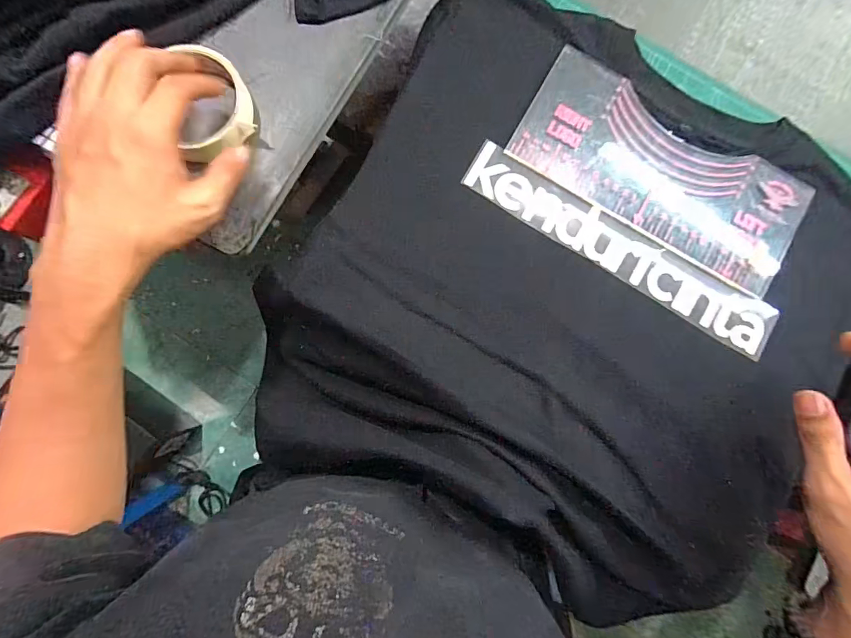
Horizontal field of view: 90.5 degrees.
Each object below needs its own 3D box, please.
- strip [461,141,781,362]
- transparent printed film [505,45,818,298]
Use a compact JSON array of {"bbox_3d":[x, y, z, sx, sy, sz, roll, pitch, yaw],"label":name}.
[{"bbox_3d":[0.169,-0.061,0.365,0.292,0.006,0.047,31,88,0],"label":"strip"},{"bbox_3d":[0.208,-0.131,0.372,0.252,0.009,0.113,30,85,-1],"label":"transparent printed film"}]

